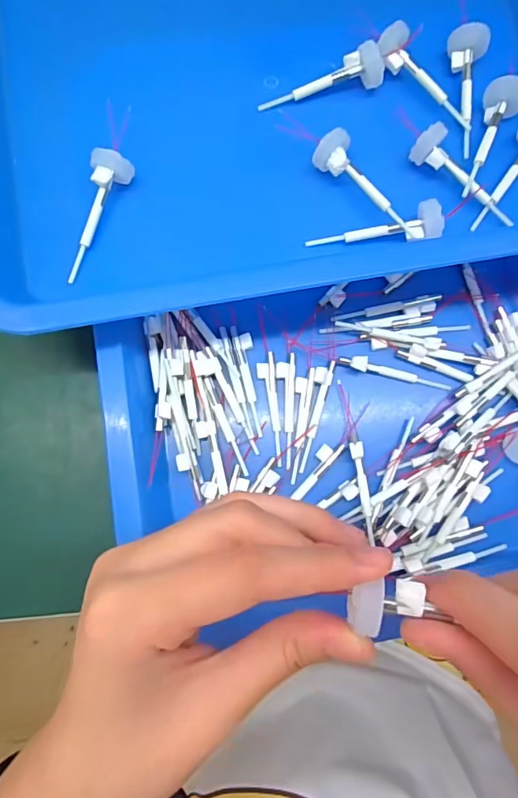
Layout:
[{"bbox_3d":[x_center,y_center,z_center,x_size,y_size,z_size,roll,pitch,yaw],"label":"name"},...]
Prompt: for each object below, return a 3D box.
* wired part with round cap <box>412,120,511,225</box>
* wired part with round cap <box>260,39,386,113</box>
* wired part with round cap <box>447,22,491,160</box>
[{"bbox_3d":[0.107,-0.115,0.246,0.063,0.016,0.018,37,82,4],"label":"wired part with round cap"},{"bbox_3d":[0.032,-0.171,0.254,0.064,0.020,0.017,-9,82,-3],"label":"wired part with round cap"},{"bbox_3d":[0.110,-0.164,0.252,0.019,0.013,0.064,5,81,-1],"label":"wired part with round cap"}]

